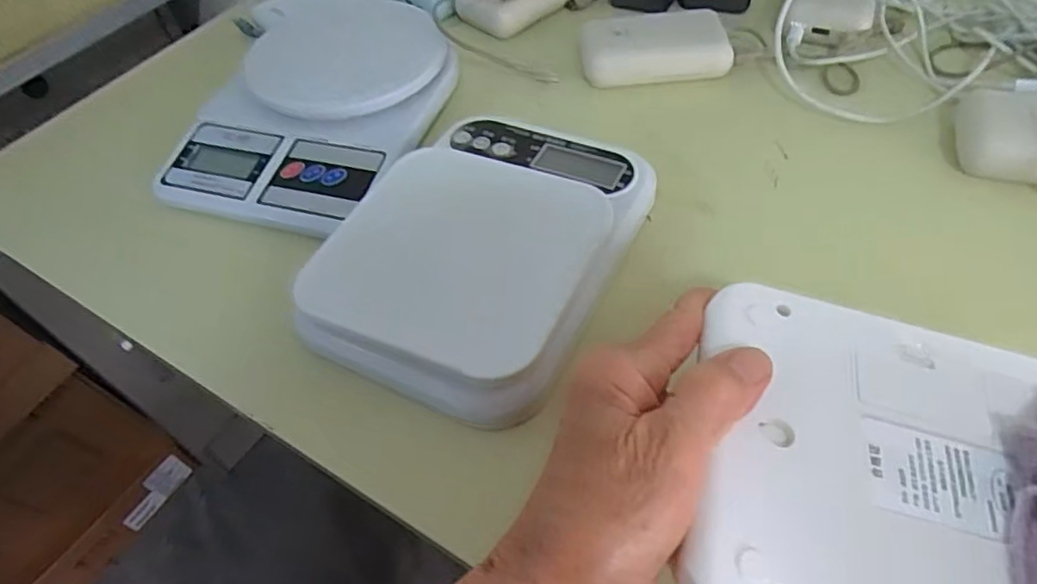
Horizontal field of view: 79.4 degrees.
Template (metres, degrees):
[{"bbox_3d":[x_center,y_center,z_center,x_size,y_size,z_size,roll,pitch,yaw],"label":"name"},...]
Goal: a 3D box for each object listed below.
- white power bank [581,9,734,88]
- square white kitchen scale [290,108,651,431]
[{"bbox_3d":[0.099,-0.178,0.454,0.102,0.028,0.047,-5,52,3],"label":"white power bank"},{"bbox_3d":[-0.017,-0.028,0.347,0.143,0.032,0.194,17,56,18],"label":"square white kitchen scale"}]

